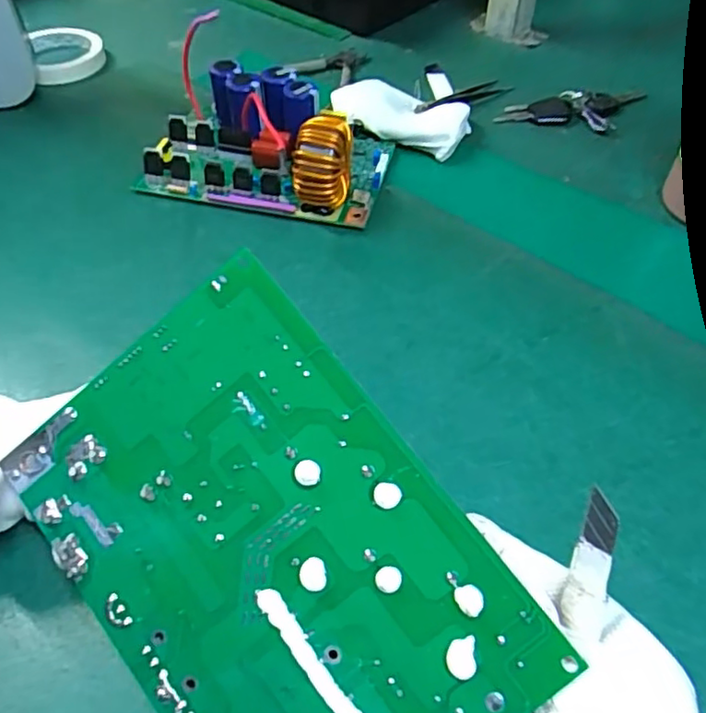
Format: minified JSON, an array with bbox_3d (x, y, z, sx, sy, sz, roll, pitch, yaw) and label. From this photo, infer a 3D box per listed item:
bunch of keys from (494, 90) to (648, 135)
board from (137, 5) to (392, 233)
[{"bbox_3d":[0.227,-0.245,0.609,0.166,0.019,0.063,-11,51,-10],"label":"bunch of keys"},{"bbox_3d":[-0.071,-0.187,0.519,0.197,0.063,0.135,11,51,8],"label":"board"}]

